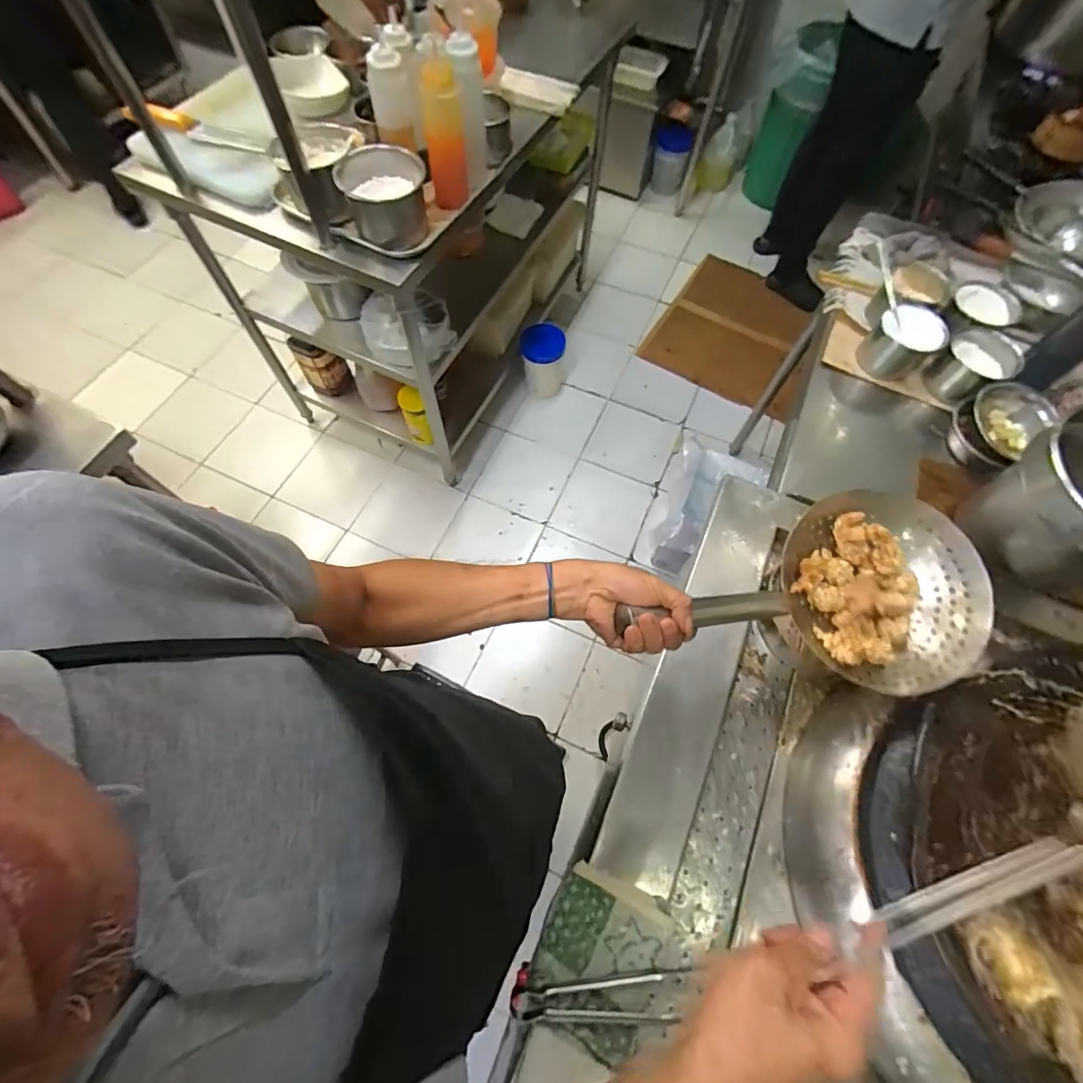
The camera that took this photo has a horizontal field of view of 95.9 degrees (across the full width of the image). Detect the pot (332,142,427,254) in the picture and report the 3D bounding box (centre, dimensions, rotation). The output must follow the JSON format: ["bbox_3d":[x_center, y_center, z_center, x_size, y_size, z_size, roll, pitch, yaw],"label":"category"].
[{"bbox_3d":[-0.301,-0.663,0.945,0.155,0.115,0.170,1,66,-2],"label":"pot"}]

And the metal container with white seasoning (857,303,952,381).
[{"bbox_3d":[0.665,-0.365,0.907,0.084,0.103,0.109,-39,73,-17],"label":"metal container with white seasoning"}]

